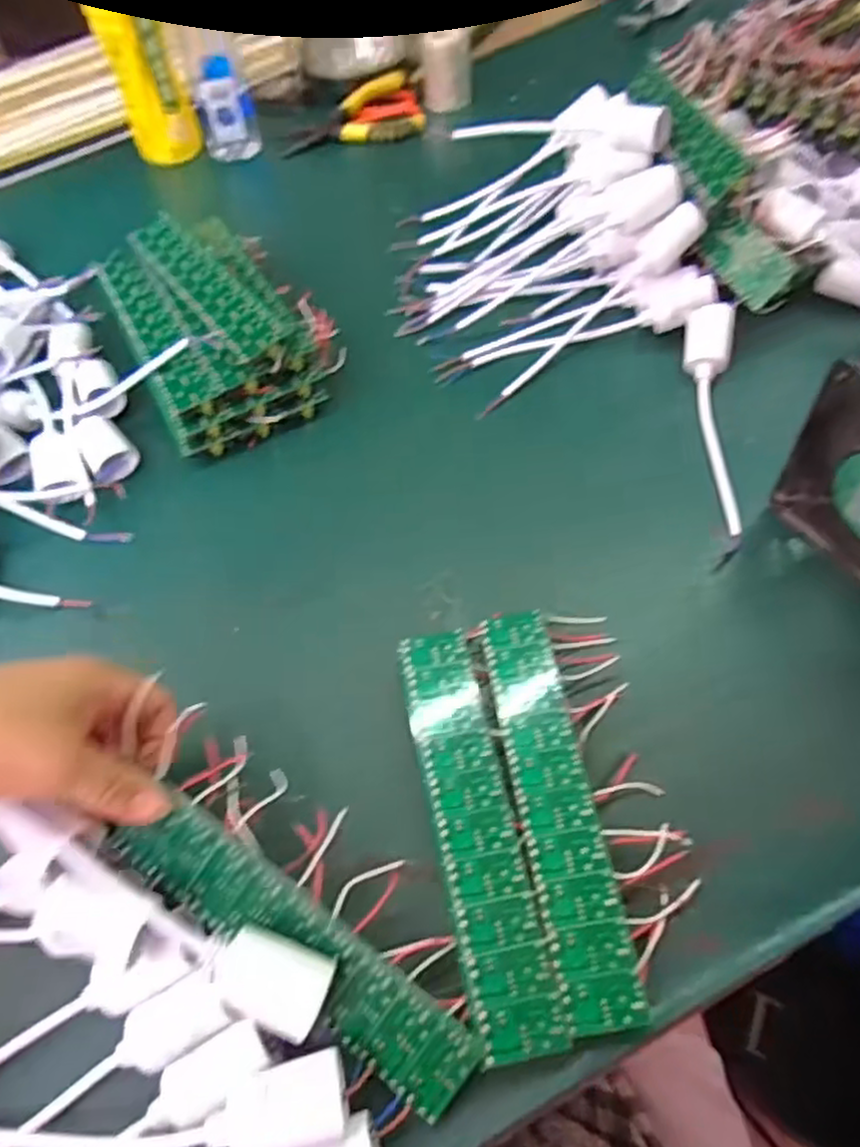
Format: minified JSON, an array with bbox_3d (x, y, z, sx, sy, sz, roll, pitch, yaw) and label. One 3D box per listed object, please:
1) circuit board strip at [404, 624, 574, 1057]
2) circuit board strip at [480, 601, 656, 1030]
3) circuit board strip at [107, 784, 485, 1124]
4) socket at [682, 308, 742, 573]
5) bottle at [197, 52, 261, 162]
[{"bbox_3d":[0.021,0.122,0.357,0.039,0.019,0.200,-12,57,-3],"label":"circuit board strip"},{"bbox_3d":[0.062,0.112,0.362,0.036,0.020,0.200,-9,57,-1],"label":"circuit board strip"},{"bbox_3d":[-0.062,0.162,0.313,0.181,0.007,0.039,34,84,12],"label":"circuit board strip"},{"bbox_3d":[0.191,-0.102,0.475,0.030,0.030,0.201,4,57,7],"label":"socket"},{"bbox_3d":[-0.205,-0.461,0.725,0.054,0.079,0.037,-20,58,-8],"label":"bottle"}]

